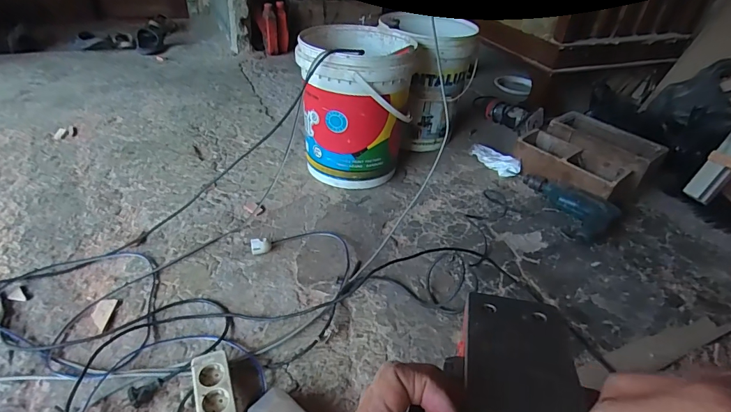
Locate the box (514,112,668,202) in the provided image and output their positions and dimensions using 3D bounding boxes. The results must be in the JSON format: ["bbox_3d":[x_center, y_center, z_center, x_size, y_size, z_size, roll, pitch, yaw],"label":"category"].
[{"bbox_3d":[0.645,-0.142,1.222,0.286,0.143,0.331,-24,45,-31],"label":"box"}]

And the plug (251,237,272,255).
[{"bbox_3d":[-0.237,0.093,0.933,0.043,0.035,0.024,-6,39,-12],"label":"plug"}]

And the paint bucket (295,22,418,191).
[{"bbox_3d":[-0.026,-0.277,1.156,0.285,0.366,0.325,4,38,0],"label":"paint bucket"}]

